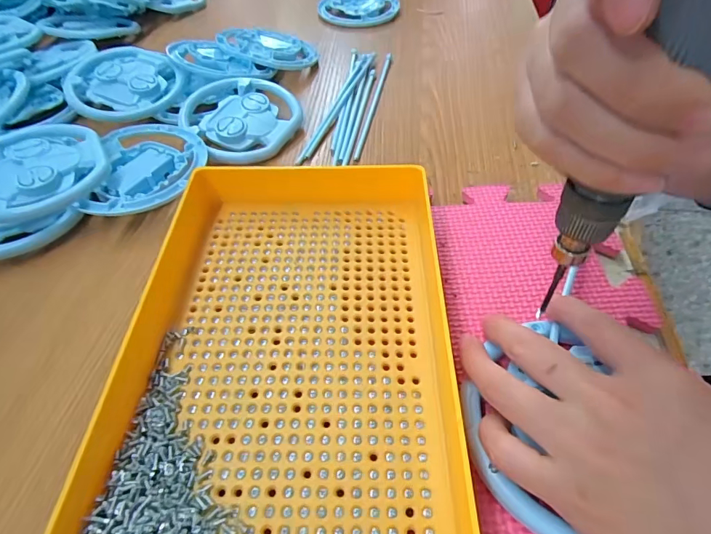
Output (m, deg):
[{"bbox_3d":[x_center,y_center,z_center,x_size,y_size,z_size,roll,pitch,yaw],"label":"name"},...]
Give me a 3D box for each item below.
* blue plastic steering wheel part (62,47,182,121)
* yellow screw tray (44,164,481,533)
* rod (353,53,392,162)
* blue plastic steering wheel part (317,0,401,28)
[{"bbox_3d":[-0.218,-0.175,0.399,0.098,0.021,0.101,-20,52,-16],"label":"blue plastic steering wheel part"},{"bbox_3d":[-0.033,0.042,0.210,0.165,0.042,0.246,0,50,0],"label":"yellow screw tray"},{"bbox_3d":[0.019,-0.159,0.409,0.008,0.008,0.187,8,50,7],"label":"rod"},{"bbox_3d":[0.006,-0.337,0.550,0.103,0.011,0.094,0,50,0],"label":"blue plastic steering wheel part"}]

